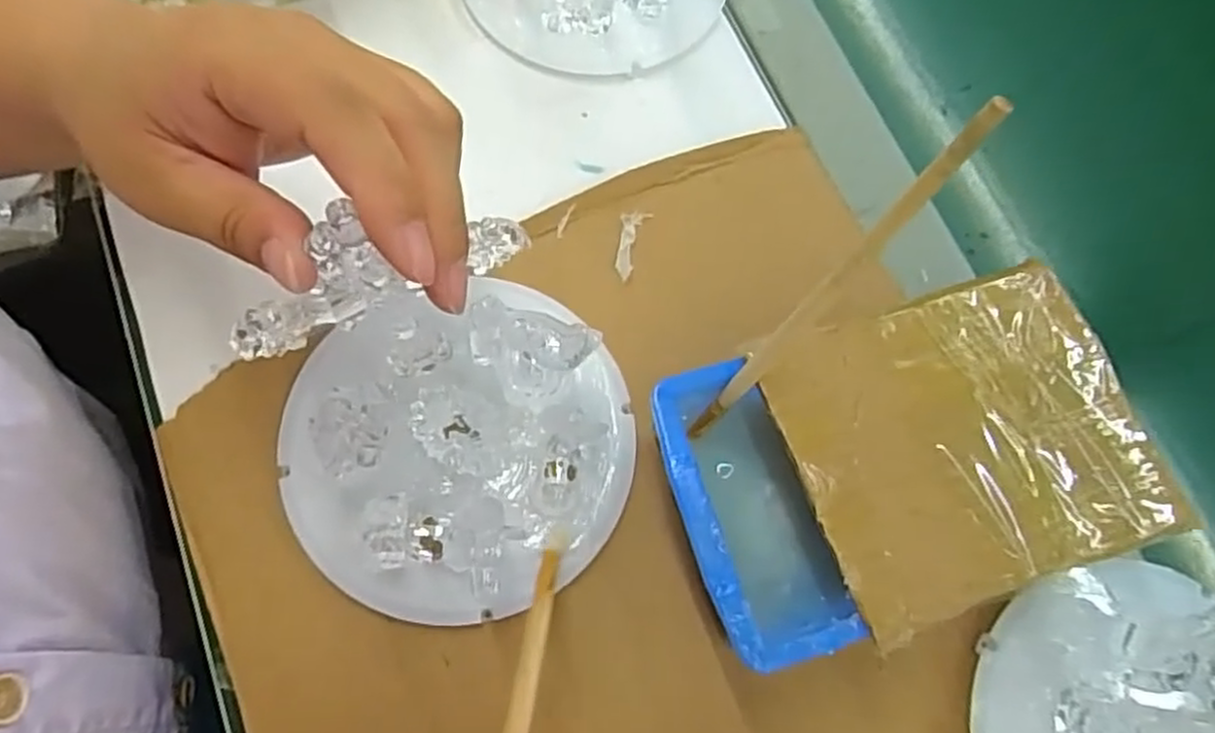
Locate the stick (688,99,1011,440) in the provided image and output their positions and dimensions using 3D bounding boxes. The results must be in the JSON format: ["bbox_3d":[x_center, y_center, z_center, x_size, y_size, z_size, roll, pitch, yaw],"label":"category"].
[{"bbox_3d":[0.059,-0.017,0.219,0.010,0.147,0.007,-30,74,-35],"label":"stick"}]

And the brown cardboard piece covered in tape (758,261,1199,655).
[{"bbox_3d":[0.118,0.023,0.247,0.114,0.007,0.096,-18,74,-8],"label":"brown cardboard piece covered in tape"}]

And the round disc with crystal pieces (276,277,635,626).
[{"bbox_3d":[-0.055,0.029,0.278,0.123,0.034,0.118,1,72,-2],"label":"round disc with crystal pieces"}]

